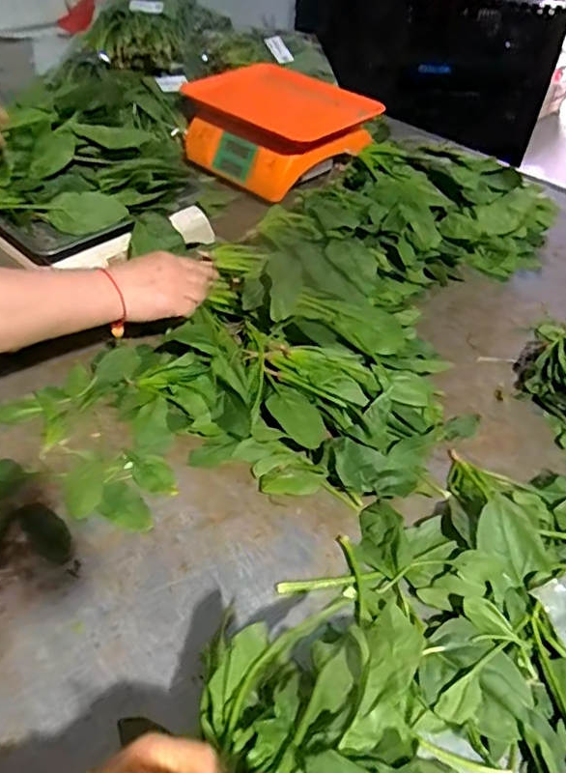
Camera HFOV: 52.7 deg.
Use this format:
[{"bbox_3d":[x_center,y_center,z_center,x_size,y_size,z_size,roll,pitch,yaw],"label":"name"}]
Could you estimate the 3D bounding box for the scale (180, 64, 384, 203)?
[{"bbox_3d":[-0.025,-0.463,1.014,0.315,0.095,0.265,35,54,26],"label":"scale"}]

